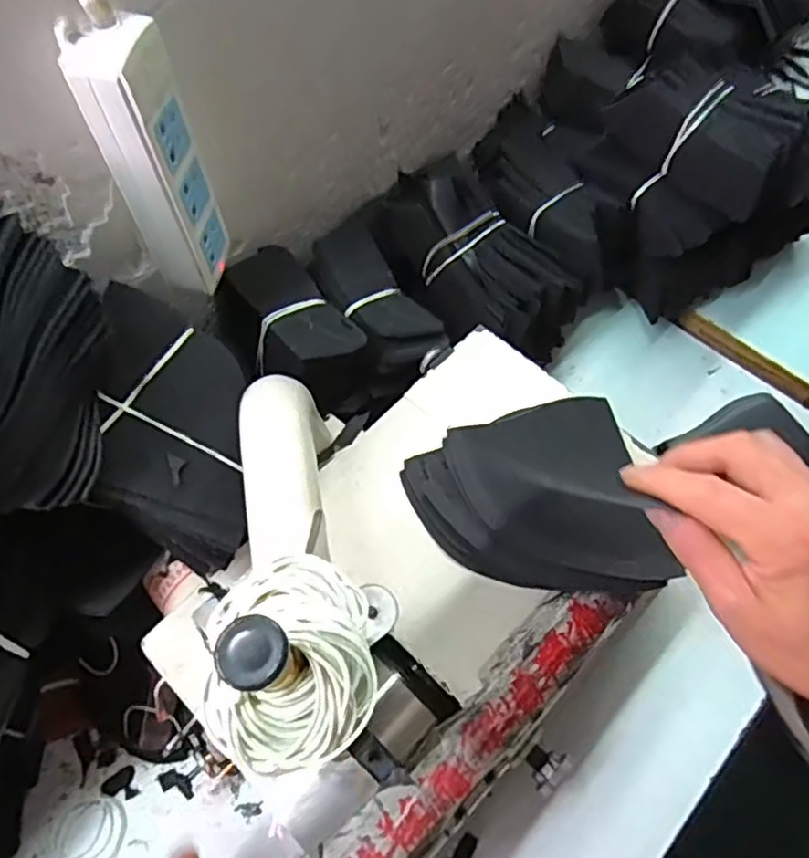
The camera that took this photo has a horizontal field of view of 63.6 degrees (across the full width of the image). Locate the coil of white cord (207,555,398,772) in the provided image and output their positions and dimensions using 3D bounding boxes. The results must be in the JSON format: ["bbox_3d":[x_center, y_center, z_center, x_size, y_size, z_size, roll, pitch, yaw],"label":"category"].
[{"bbox_3d":[-0.044,0.087,0.246,0.066,0.028,0.073,-22,67,-8],"label":"coil of white cord"}]

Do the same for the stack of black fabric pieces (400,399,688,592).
[{"bbox_3d":[0.090,0.052,0.432,0.146,0.035,0.137,-19,67,-7],"label":"stack of black fabric pieces"}]

